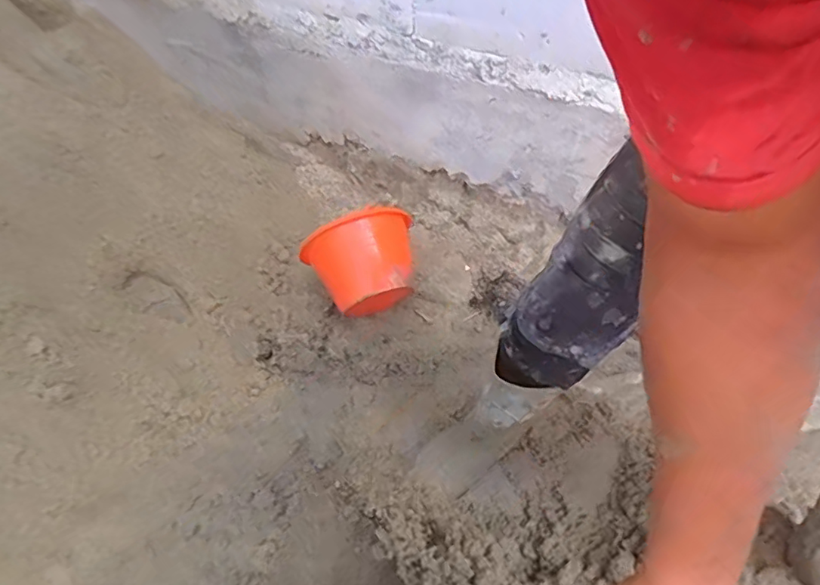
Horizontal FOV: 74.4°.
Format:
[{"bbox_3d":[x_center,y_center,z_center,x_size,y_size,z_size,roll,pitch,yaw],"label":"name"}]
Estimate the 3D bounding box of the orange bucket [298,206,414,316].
[{"bbox_3d":[-0.097,-0.048,1.092,0.227,0.195,0.140,-10,51,-10],"label":"orange bucket"}]

